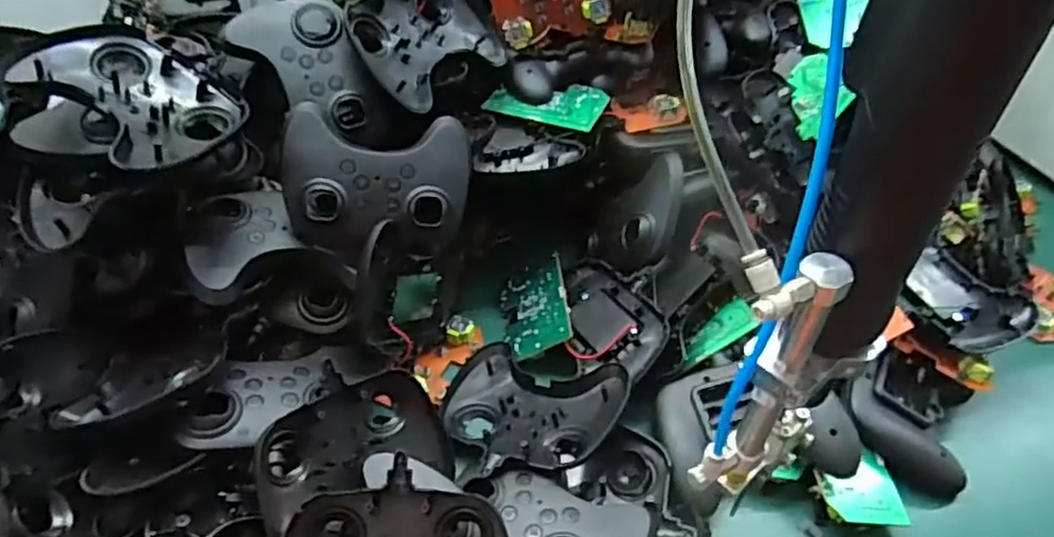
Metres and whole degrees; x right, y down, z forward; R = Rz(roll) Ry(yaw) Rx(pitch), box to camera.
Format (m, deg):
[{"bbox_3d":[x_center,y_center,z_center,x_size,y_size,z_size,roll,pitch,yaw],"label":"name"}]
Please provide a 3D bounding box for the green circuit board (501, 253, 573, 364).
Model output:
[{"bbox_3d":[0.006,0.030,0.527,0.054,0.007,0.082,-27,43,16],"label":"green circuit board"}]

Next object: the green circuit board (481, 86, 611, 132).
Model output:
[{"bbox_3d":[0.016,-0.132,0.544,0.089,0.009,0.056,18,47,14],"label":"green circuit board"}]

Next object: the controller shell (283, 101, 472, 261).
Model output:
[{"bbox_3d":[-0.099,-0.059,0.458,0.118,0.091,0.032,-4,2,-13],"label":"controller shell"}]

